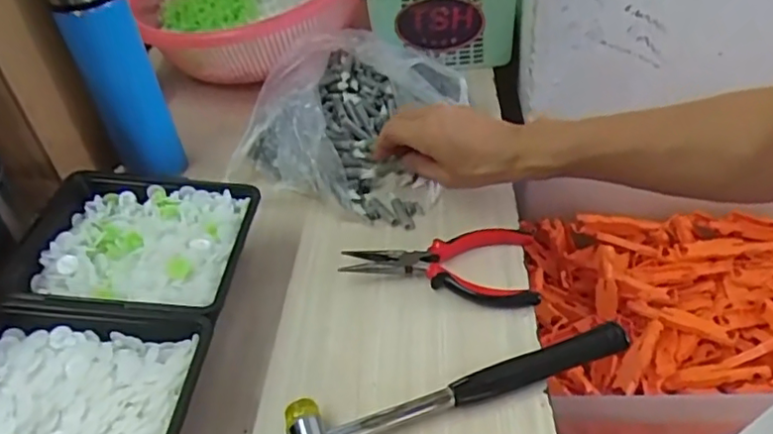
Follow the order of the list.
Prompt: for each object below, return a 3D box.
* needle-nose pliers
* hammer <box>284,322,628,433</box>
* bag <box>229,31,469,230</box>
[{"bbox_3d":[0.042,0.037,0.503,0.152,0.019,0.079,-1,40,8],"label":"needle-nose pliers"},{"bbox_3d":[0.052,0.112,0.413,0.237,0.024,0.054,-19,41,-14],"label":"hammer"},{"bbox_3d":[-0.036,-0.103,0.623,0.222,0.083,0.208,10,43,20],"label":"bag"}]

